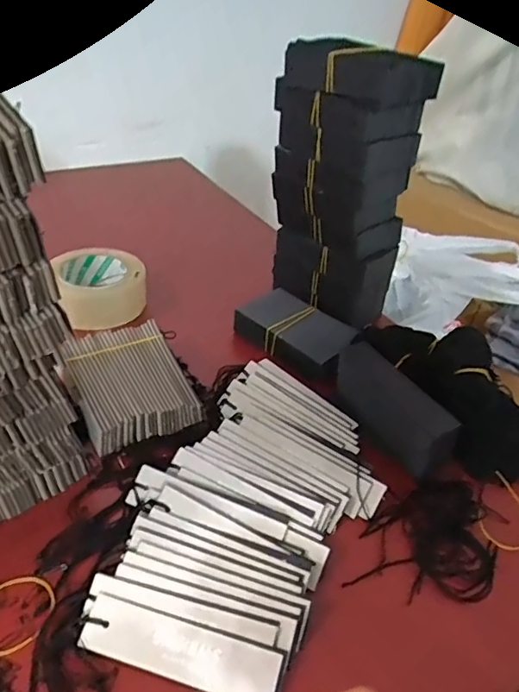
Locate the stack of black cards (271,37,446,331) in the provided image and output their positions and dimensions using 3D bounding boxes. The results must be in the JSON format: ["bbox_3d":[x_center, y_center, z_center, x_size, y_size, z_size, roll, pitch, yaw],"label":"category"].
[{"bbox_3d":[0.095,-0.179,0.604,0.087,0.265,0.152,-25,46,-34],"label":"stack of black cards"}]

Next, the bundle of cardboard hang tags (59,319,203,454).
[{"bbox_3d":[-0.126,0.037,0.521,0.100,0.038,0.135,-15,41,-25],"label":"bundle of cardboard hang tags"}]

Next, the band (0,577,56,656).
[{"bbox_3d":[-0.164,0.177,0.360,0.055,0.004,0.048,-25,46,-34],"label":"band"}]

